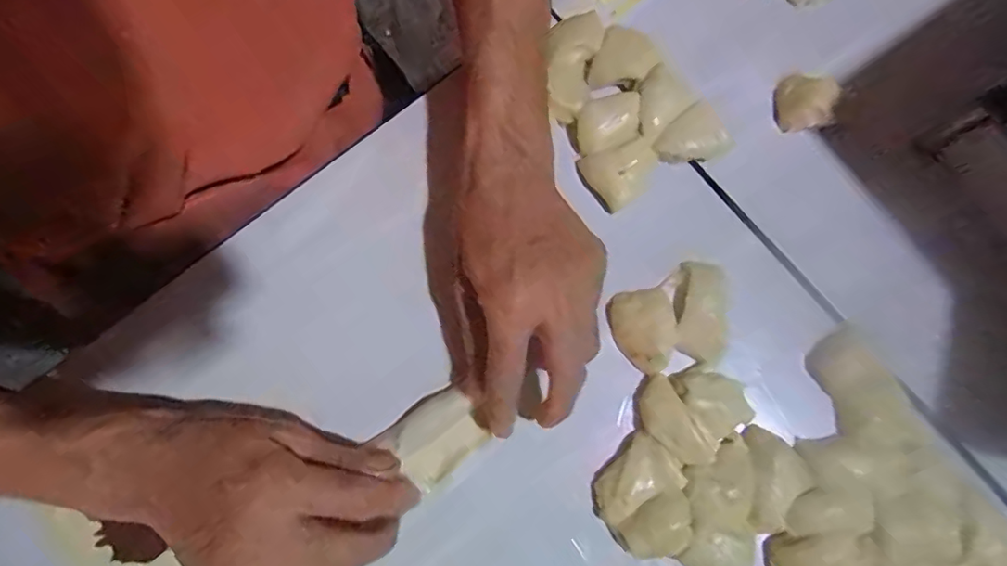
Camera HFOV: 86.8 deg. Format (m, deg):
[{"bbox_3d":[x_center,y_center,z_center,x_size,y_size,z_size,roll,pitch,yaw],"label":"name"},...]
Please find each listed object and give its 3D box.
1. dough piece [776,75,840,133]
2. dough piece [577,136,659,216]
[{"bbox_3d":[0.200,-0.119,0.353,0.034,0.020,0.033,11,78,2],"label":"dough piece"},{"bbox_3d":[0.077,-0.074,0.343,0.043,0.014,0.040,-34,80,-7],"label":"dough piece"}]

